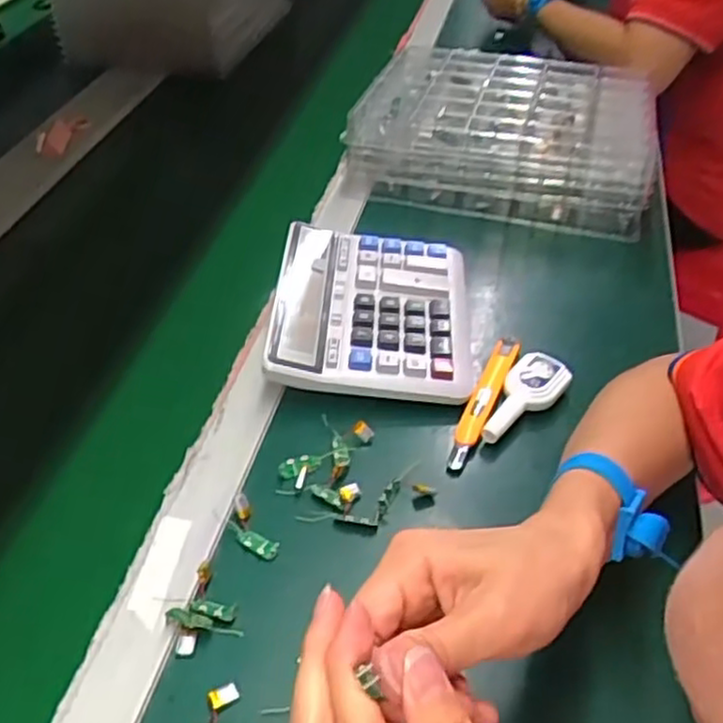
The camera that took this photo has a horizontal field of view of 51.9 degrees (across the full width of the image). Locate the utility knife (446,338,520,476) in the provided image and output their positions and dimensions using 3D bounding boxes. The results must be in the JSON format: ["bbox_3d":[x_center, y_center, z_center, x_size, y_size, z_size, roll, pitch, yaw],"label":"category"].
[{"bbox_3d":[0.092,0.029,0.557,0.018,0.012,0.139,17,45,18],"label":"utility knife"}]

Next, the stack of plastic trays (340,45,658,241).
[{"bbox_3d":[0.158,-0.257,0.810,0.292,0.083,0.246,11,44,11],"label":"stack of plastic trays"}]

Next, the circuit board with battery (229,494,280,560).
[{"bbox_3d":[-0.071,0.107,0.475,0.018,0.012,0.045,-29,50,-27],"label":"circuit board with battery"}]

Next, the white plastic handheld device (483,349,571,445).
[{"bbox_3d":[0.119,0.028,0.549,0.040,0.022,0.090,28,49,27],"label":"white plastic handheld device"}]

